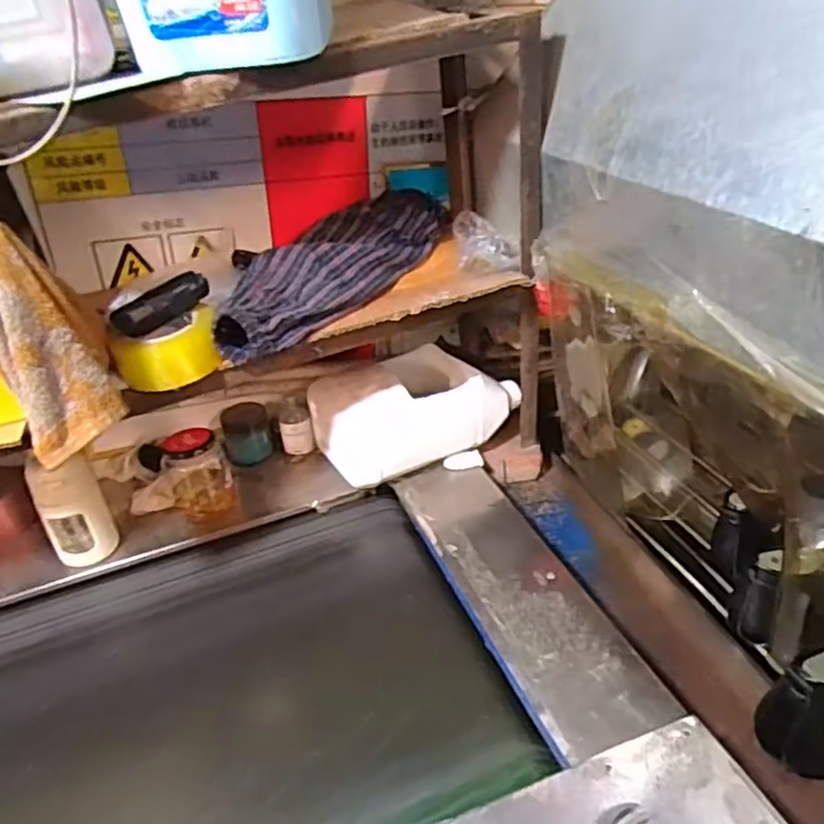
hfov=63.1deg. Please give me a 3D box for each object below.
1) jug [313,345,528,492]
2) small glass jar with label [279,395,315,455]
[{"bbox_3d":[0.005,-0.017,1.027,0.291,0.119,0.159,-19,36,-18],"label":"jug"},{"bbox_3d":[-0.185,0.029,1.078,0.050,0.099,0.042,-14,34,-11],"label":"small glass jar with label"}]

